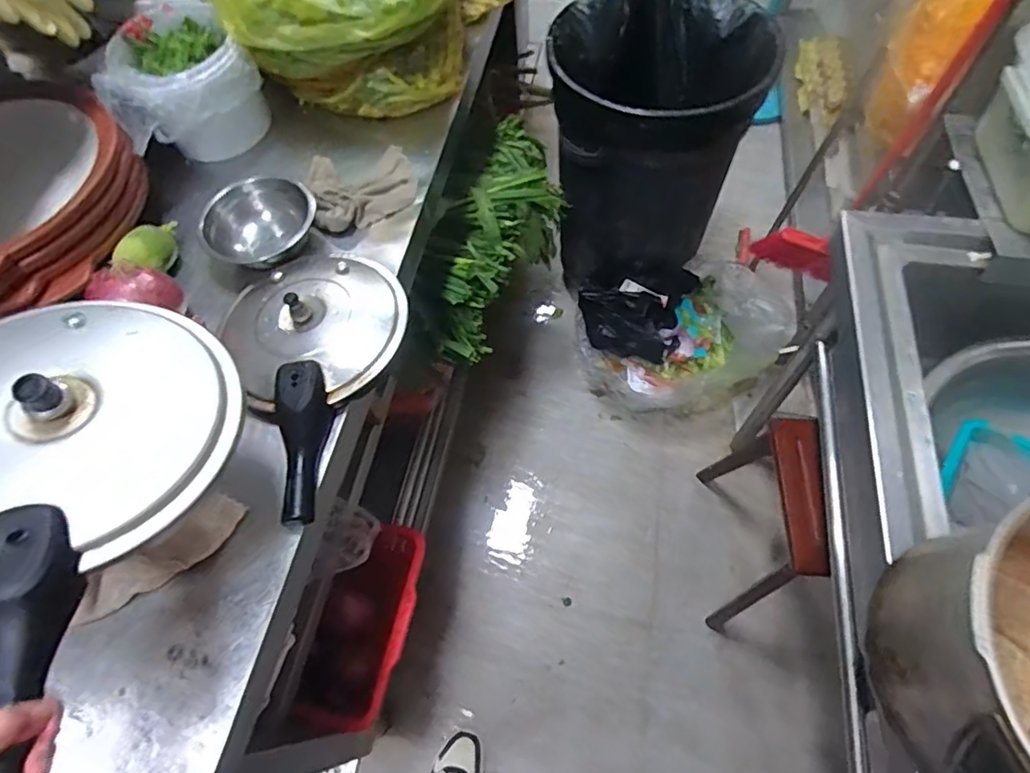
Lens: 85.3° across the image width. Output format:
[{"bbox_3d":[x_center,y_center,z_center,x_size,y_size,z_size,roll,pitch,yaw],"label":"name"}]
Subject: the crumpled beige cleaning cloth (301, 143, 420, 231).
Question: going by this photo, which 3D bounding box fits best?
[{"bbox_3d":[-0.249,-0.330,0.905,0.175,0.044,0.165,-15,62,-5],"label":"crumpled beige cleaning cloth"}]

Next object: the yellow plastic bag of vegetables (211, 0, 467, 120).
[{"bbox_3d":[-0.275,-0.597,0.900,0.384,0.272,0.196,-2,62,2],"label":"yellow plastic bag of vegetables"}]

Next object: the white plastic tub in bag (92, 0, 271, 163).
[{"bbox_3d":[-0.551,-0.502,0.929,0.218,0.157,0.245,-32,65,-13],"label":"white plastic tub in bag"}]

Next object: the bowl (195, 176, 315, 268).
[{"bbox_3d":[-0.387,-0.247,0.852,0.139,0.093,0.149,-1,62,3],"label":"bowl"}]

